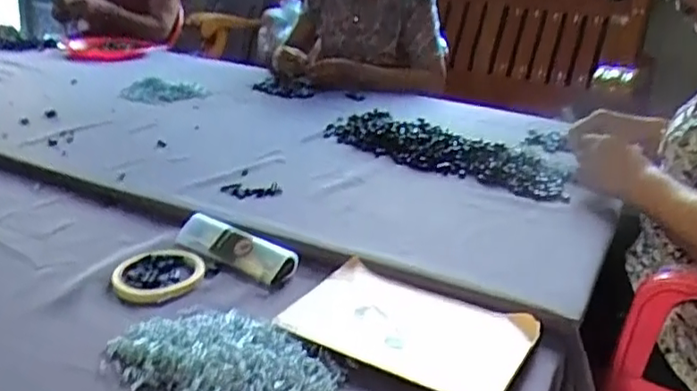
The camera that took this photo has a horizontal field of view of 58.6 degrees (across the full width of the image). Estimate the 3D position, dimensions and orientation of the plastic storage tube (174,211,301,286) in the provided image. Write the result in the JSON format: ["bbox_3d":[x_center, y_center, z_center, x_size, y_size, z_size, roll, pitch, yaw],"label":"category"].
[{"bbox_3d":[-0.130,0.057,0.699,0.153,0.026,0.045,17,25,33],"label":"plastic storage tube"}]

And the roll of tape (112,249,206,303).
[{"bbox_3d":[-0.195,0.078,0.650,0.087,0.011,0.107,13,22,23],"label":"roll of tape"}]

